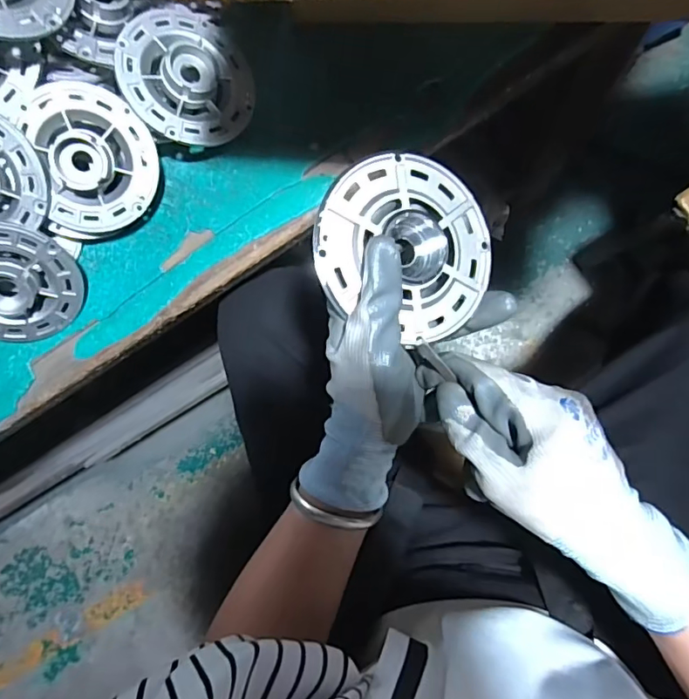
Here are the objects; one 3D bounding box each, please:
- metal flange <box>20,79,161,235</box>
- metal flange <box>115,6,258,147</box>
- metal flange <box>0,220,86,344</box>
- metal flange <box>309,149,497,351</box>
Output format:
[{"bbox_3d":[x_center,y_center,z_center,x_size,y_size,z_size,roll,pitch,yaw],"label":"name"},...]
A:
[{"bbox_3d":[-0.203,-0.154,0.417,0.092,0.032,0.113,-12,113,-8],"label":"metal flange"},{"bbox_3d":[-0.126,-0.225,0.418,0.110,0.024,0.108,3,83,-28],"label":"metal flange"},{"bbox_3d":[-0.281,-0.053,0.429,0.105,0.107,0.024,-34,38,6],"label":"metal flange"},{"bbox_3d":[0.038,-0.061,0.293,0.106,0.013,0.099,26,80,-17],"label":"metal flange"}]

